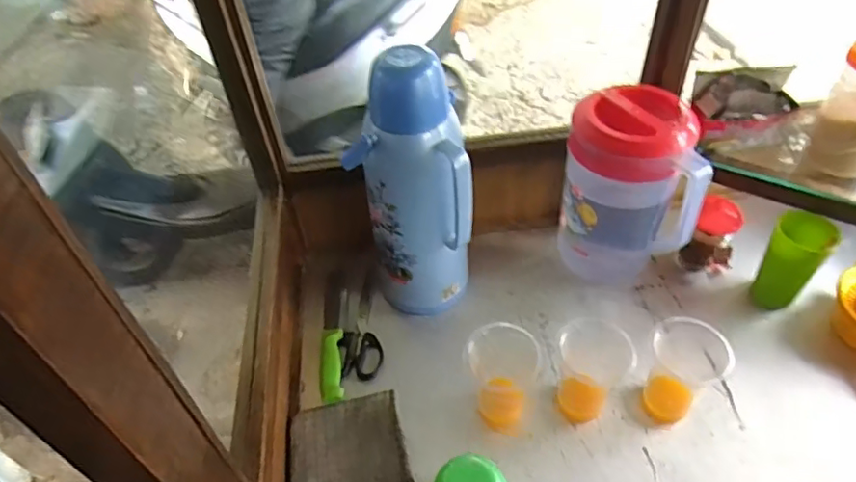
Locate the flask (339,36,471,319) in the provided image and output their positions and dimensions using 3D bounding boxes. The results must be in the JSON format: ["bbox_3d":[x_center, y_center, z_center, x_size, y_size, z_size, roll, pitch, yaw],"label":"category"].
[{"bbox_3d":[-0.022,-0.047,0.744,0.148,0.386,0.102,-6,45,-1],"label":"flask"}]

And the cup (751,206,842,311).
[{"bbox_3d":[0.500,0.032,0.794,0.068,0.140,0.062,-3,45,3],"label":"cup"}]

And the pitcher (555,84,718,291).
[{"bbox_3d":[0.280,-0.064,0.810,0.172,0.266,0.126,13,48,17],"label":"pitcher"}]

